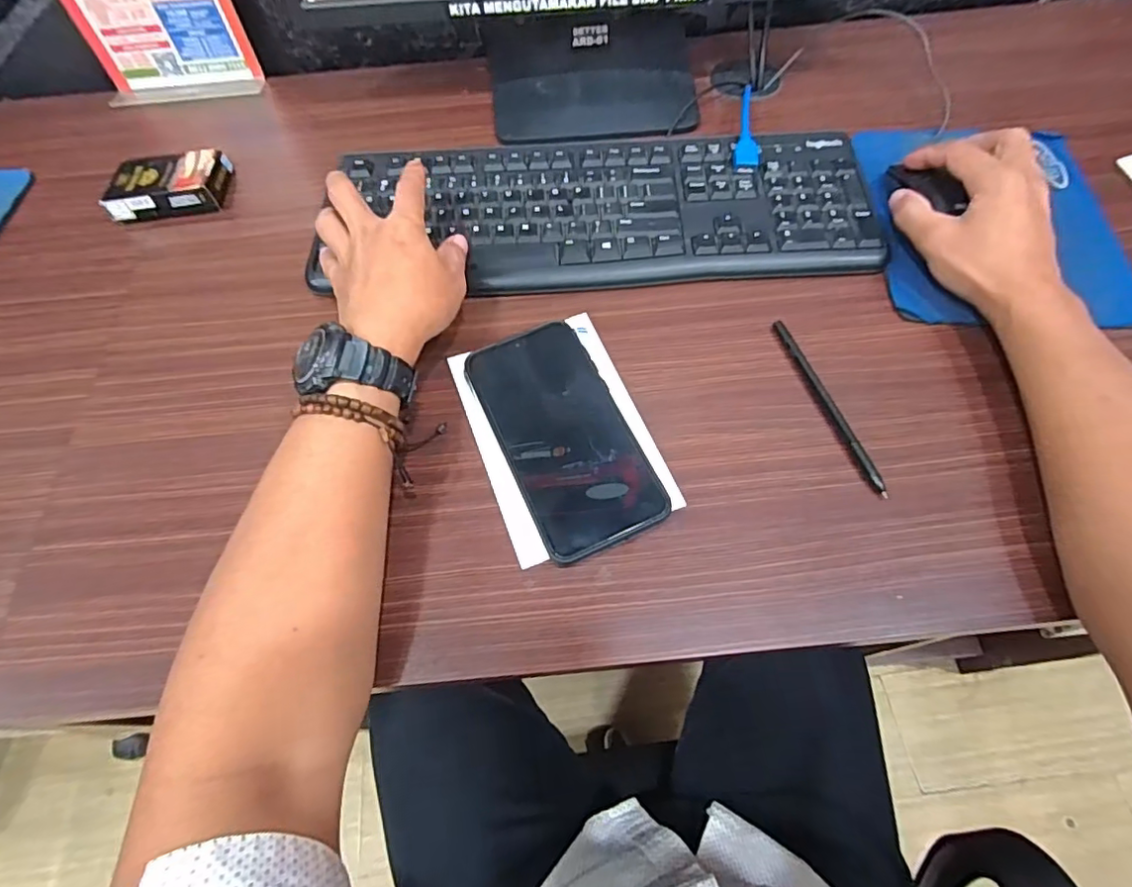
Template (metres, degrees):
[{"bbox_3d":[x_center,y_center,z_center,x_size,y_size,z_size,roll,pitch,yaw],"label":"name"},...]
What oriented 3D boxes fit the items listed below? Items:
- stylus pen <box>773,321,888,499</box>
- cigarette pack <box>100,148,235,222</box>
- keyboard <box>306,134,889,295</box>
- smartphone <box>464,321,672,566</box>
[{"bbox_3d":[0.172,-0.027,0.366,0.006,0.007,0.138,-16,63,-6],"label":"stylus pen"},{"bbox_3d":[-0.346,-0.229,0.488,0.091,0.025,0.067,-9,63,-2],"label":"cigarette pack"},{"bbox_3d":[0.024,-0.186,0.447,0.421,0.021,0.152,2,63,4],"label":"keyboard"},{"bbox_3d":[-0.003,-0.008,0.355,0.080,0.007,0.158,-22,65,-11],"label":"smartphone"}]

